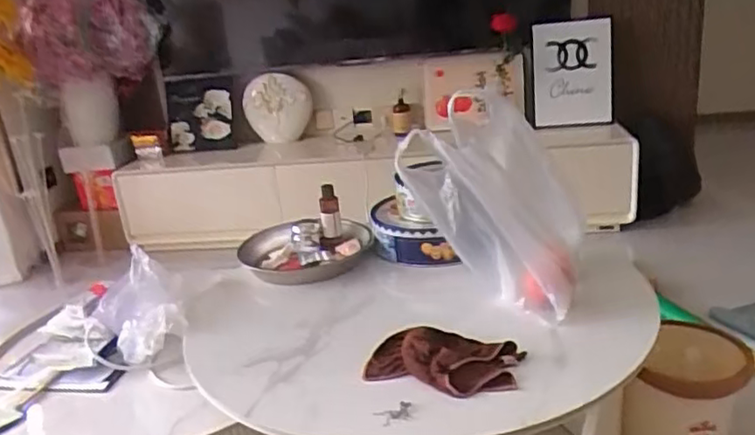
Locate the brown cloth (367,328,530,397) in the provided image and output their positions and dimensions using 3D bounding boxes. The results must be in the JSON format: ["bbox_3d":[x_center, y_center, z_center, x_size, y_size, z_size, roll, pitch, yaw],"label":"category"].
[{"bbox_3d":[0.096,0.196,0.898,0.206,0.036,0.119,4,22,21],"label":"brown cloth"}]

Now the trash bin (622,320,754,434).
[{"bbox_3d":[0.580,0.346,1.181,0.174,0.248,0.199,9,25,36],"label":"trash bin"}]

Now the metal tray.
[{"bbox_3d":[-0.141,0.060,1.292,0.254,0.047,0.214,-3,24,-2],"label":"metal tray"}]

